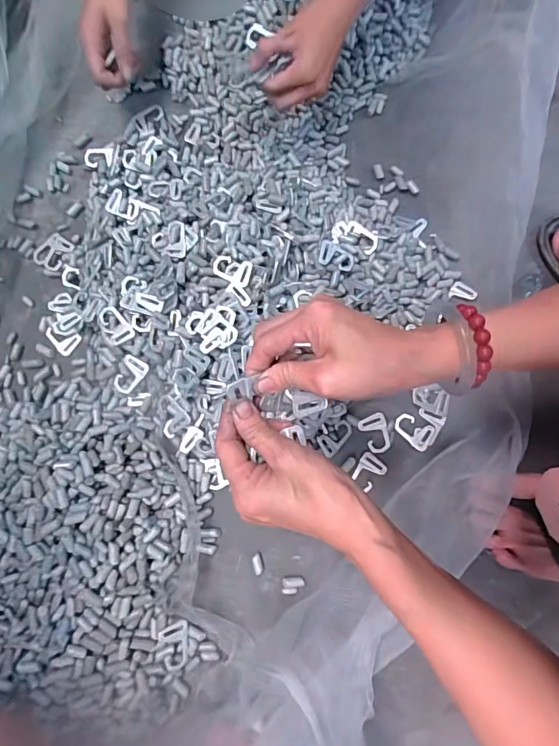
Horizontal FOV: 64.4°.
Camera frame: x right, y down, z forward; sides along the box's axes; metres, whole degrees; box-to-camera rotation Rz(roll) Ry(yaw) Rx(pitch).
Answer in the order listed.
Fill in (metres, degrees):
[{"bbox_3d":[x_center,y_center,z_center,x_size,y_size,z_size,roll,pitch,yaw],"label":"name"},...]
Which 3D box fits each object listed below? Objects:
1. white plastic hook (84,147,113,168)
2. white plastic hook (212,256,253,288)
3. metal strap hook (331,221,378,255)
[{"bbox_3d":[-0.232,-0.276,0.568,0.044,0.006,0.025,4,94,13],"label":"white plastic hook"},{"bbox_3d":[-0.053,-0.113,0.495,0.042,0.010,0.030,18,78,5],"label":"white plastic hook"},{"bbox_3d":[0.091,-0.166,0.531,0.056,0.008,0.030,27,78,6],"label":"metal strap hook"}]

